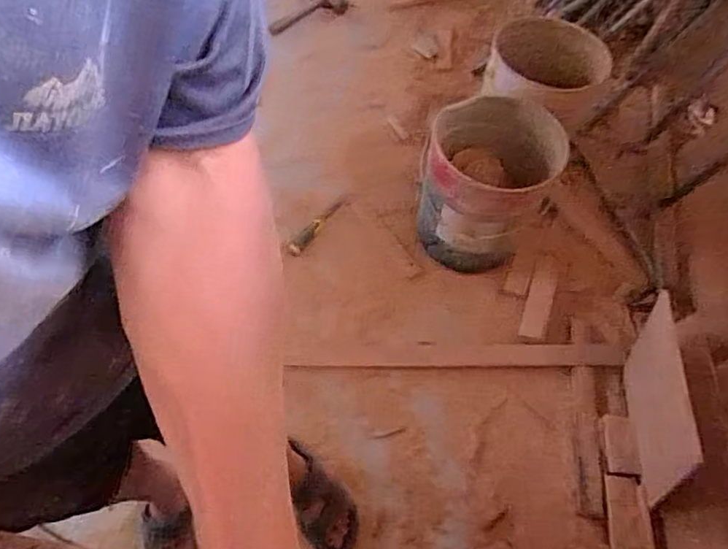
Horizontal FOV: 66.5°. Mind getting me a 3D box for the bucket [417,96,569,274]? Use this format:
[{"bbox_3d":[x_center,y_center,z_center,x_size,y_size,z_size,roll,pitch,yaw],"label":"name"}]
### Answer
[{"bbox_3d":[0.337,-0.253,1.547,0.315,0.324,0.391,32,62,15],"label":"bucket"}]

